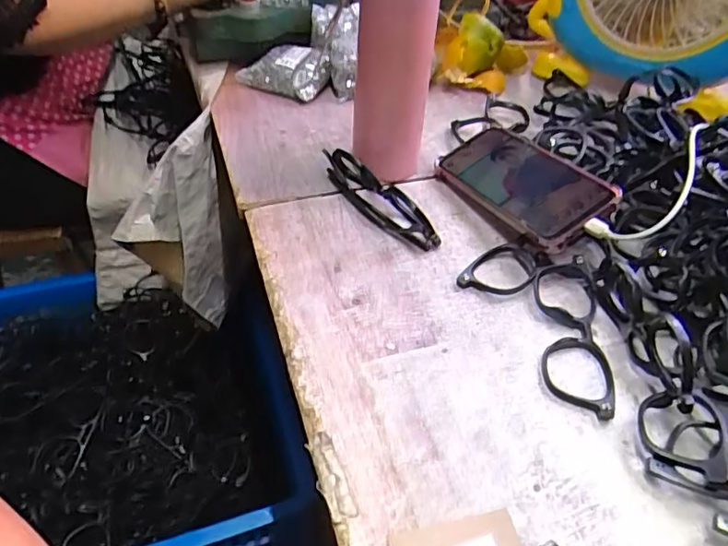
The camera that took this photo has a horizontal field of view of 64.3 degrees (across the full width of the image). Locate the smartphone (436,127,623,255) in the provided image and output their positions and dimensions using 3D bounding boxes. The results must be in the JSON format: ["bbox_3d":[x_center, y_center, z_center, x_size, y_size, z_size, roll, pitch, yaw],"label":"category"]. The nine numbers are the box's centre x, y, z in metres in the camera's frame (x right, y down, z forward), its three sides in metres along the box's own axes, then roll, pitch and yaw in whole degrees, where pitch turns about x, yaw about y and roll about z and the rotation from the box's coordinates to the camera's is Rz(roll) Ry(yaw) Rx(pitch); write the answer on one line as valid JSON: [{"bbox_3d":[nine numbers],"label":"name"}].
[{"bbox_3d":[0.137,-0.080,0.509,0.080,0.014,0.157,-35,44,-5],"label":"smartphone"}]

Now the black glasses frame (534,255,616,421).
[{"bbox_3d":[0.153,0.040,0.419,0.048,0.018,0.133,8,45,4],"label":"black glasses frame"}]

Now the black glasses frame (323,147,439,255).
[{"bbox_3d":[0.011,-0.071,0.509,0.025,0.042,0.135,-27,52,-27],"label":"black glasses frame"}]

